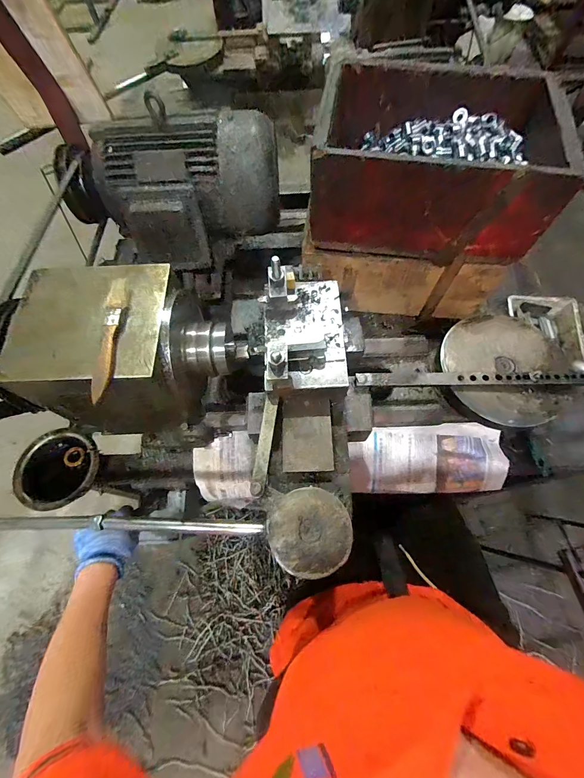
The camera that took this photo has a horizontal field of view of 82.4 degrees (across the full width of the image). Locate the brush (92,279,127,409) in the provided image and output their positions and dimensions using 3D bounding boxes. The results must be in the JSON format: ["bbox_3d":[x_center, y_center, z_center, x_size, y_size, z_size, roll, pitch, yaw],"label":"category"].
[{"bbox_3d":[-0.195,-0.056,0.357,0.020,0.015,0.144,-3,66,0],"label":"brush"}]

